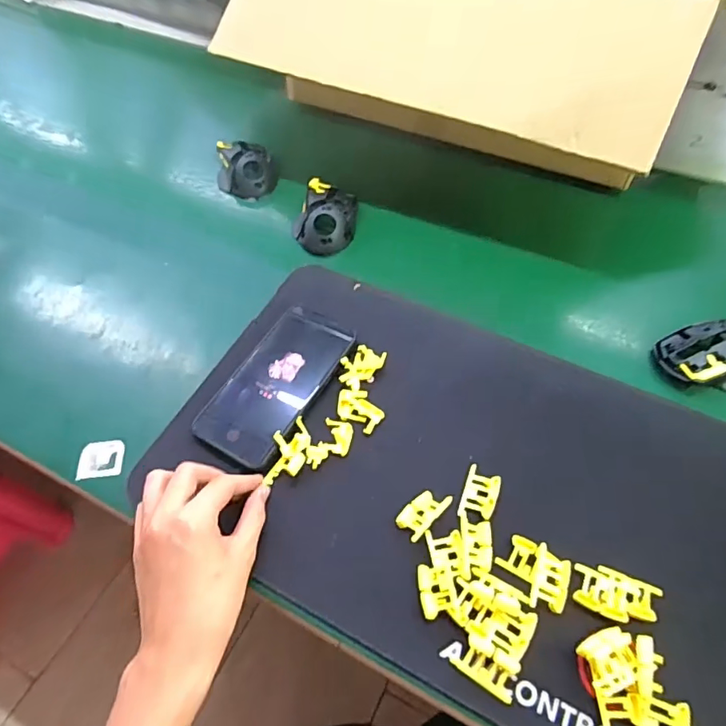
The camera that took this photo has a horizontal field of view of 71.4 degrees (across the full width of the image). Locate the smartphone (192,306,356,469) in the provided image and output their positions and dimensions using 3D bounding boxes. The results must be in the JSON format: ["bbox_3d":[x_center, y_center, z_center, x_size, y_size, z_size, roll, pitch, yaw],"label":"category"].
[{"bbox_3d":[-0.078,0.015,0.467,0.083,0.010,0.164,27,59,17],"label":"smartphone"}]

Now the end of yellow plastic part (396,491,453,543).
[{"bbox_3d":[0.046,0.117,0.397,0.025,0.014,0.043,38,63,23],"label":"end of yellow plastic part"}]

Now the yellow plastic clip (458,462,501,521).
[{"bbox_3d":[0.096,0.106,0.411,0.027,0.006,0.045,19,57,12],"label":"yellow plastic clip"}]

